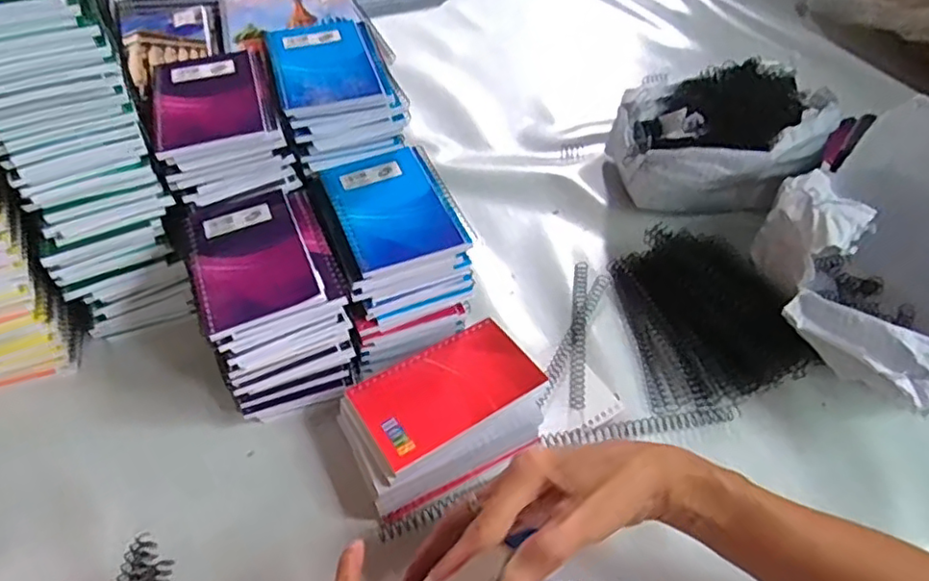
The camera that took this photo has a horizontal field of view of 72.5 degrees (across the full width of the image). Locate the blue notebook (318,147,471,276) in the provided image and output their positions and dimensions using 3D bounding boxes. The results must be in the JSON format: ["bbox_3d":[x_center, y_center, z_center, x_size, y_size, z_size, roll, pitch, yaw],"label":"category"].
[{"bbox_3d":[-0.060,-0.066,0.497,0.080,0.012,0.120,-18,50,-15],"label":"blue notebook"}]

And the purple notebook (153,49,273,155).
[{"bbox_3d":[-0.202,-0.153,0.498,0.082,0.014,0.122,-16,50,-13],"label":"purple notebook"}]

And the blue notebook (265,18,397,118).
[{"bbox_3d":[-0.117,-0.193,0.541,0.088,0.014,0.128,-14,50,-11],"label":"blue notebook"}]

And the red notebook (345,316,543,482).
[{"bbox_3d":[-0.015,0.072,0.463,0.132,0.010,0.076,-27,53,-21],"label":"red notebook"}]

